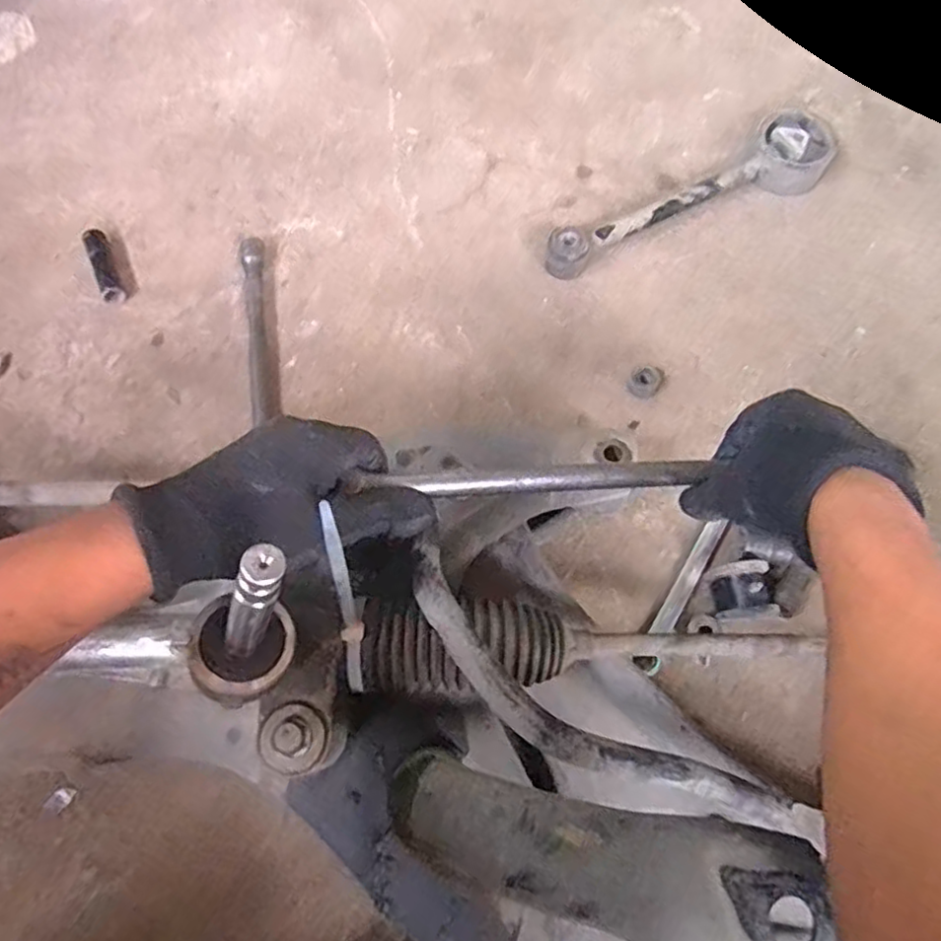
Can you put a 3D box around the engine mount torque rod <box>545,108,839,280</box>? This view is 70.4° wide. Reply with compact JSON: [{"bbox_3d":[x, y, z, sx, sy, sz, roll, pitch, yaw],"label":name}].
[{"bbox_3d":[0.221,-0.264,0.653,0.320,0.046,0.080,-29,72,-11],"label":"engine mount torque rod"}]

